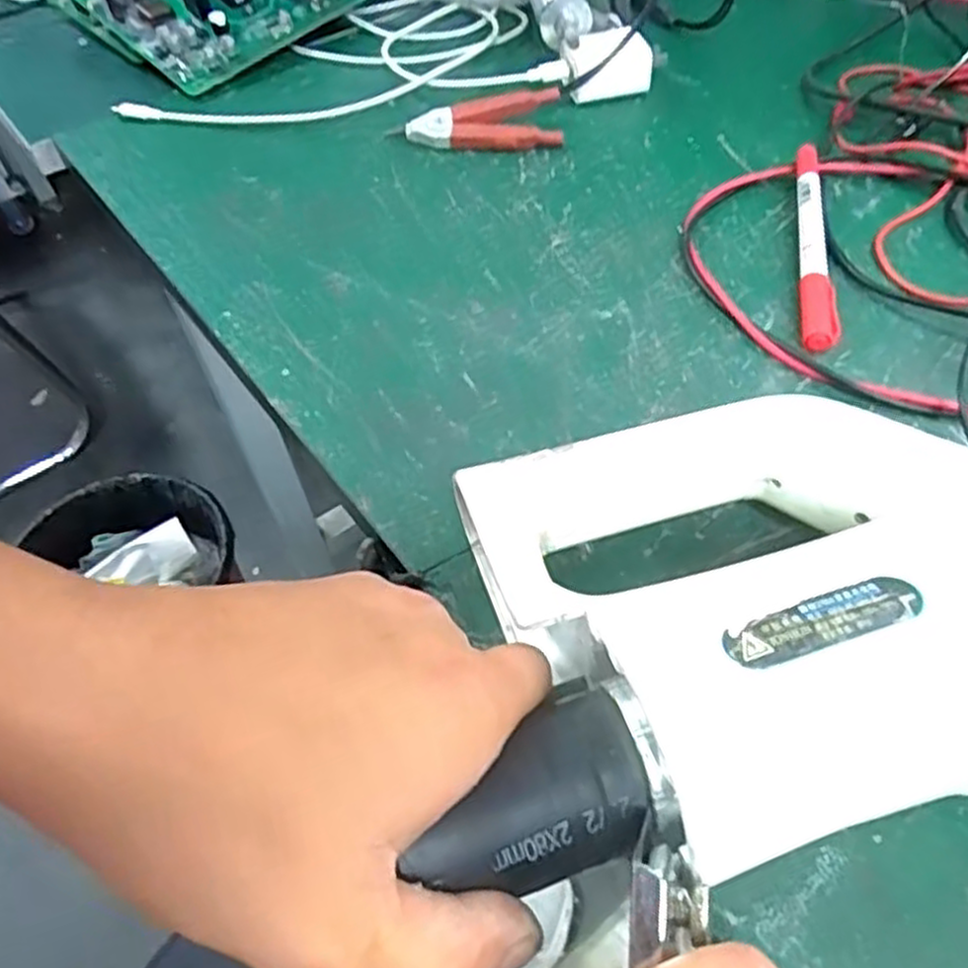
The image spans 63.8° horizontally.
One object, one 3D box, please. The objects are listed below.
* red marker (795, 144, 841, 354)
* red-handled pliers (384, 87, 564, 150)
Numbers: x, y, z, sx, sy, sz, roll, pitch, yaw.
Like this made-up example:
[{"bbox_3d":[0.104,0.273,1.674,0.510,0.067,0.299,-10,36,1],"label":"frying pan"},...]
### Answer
[{"bbox_3d":[0.152,-0.113,0.363,0.015,0.015,0.138,6,53,9],"label":"red marker"},{"bbox_3d":[-0.005,-0.209,0.449,0.096,0.013,0.044,-3,52,2],"label":"red-handled pliers"}]

